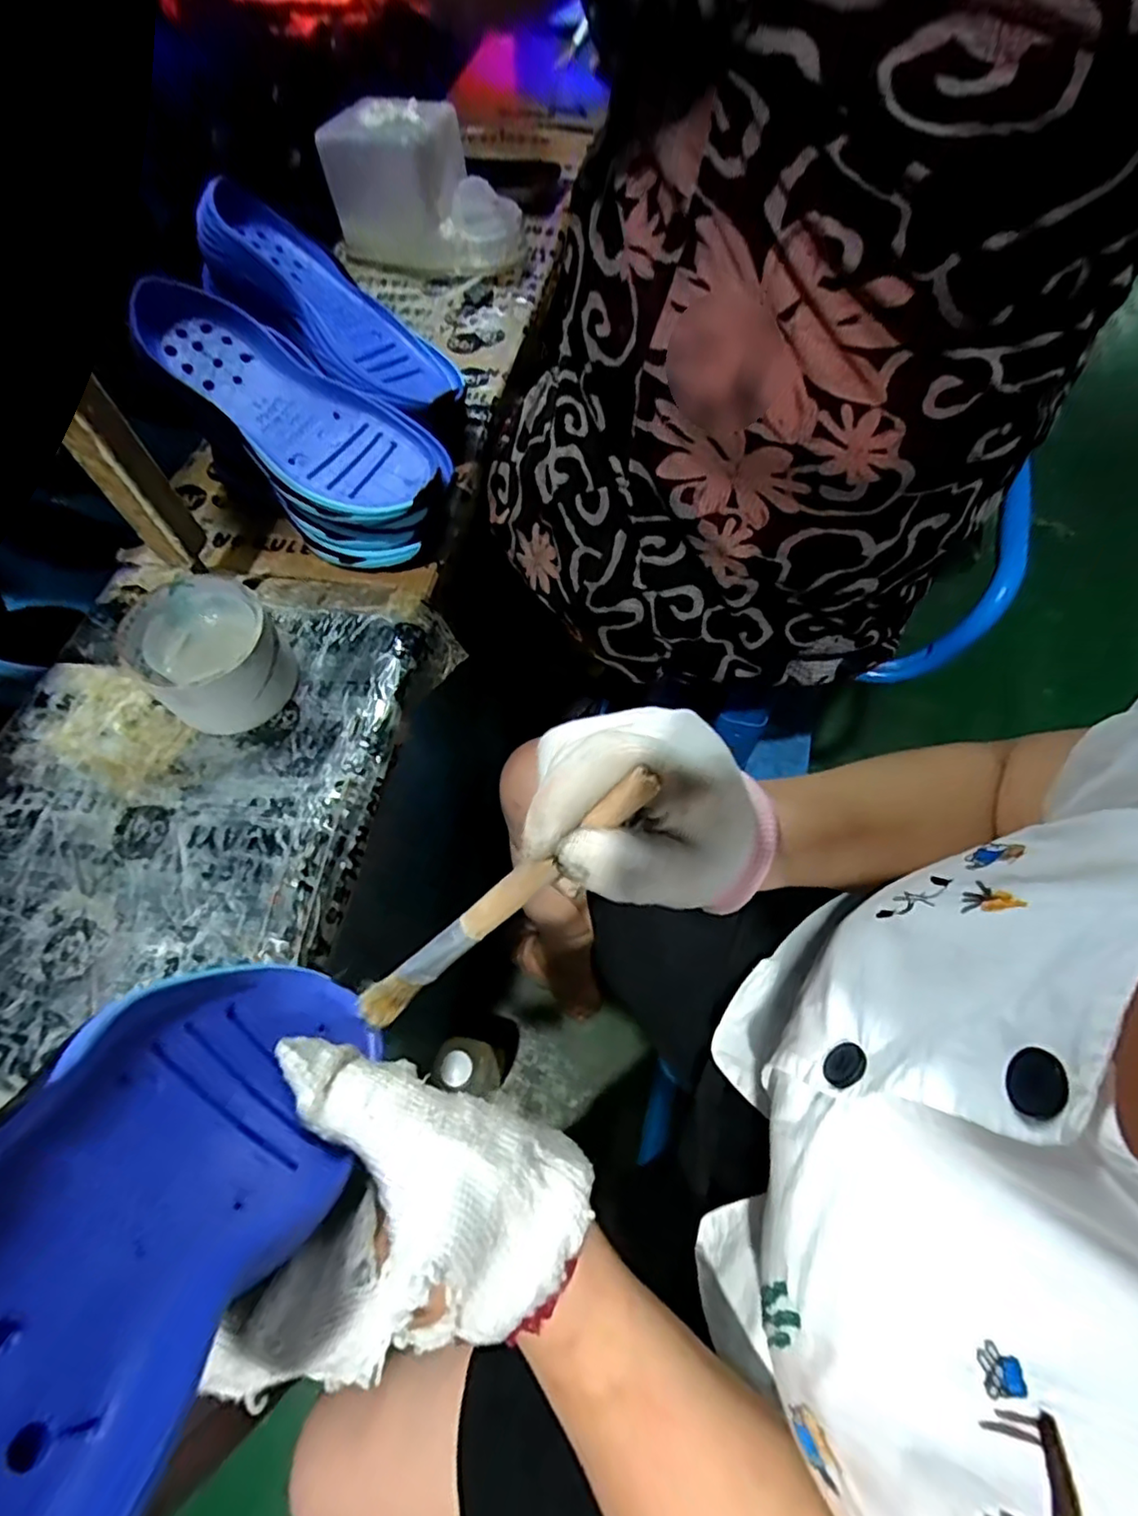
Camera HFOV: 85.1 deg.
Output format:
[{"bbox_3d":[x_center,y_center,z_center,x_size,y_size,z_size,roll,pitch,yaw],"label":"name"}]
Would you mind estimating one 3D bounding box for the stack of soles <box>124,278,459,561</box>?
[{"bbox_3d":[-0.180,-0.220,0.403,0.211,0.079,0.091,41,66,-14],"label":"stack of soles"}]

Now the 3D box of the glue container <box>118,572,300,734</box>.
[{"bbox_3d":[-0.211,-0.060,0.373,0.079,0.057,0.077,0,62,0],"label":"glue container"}]

